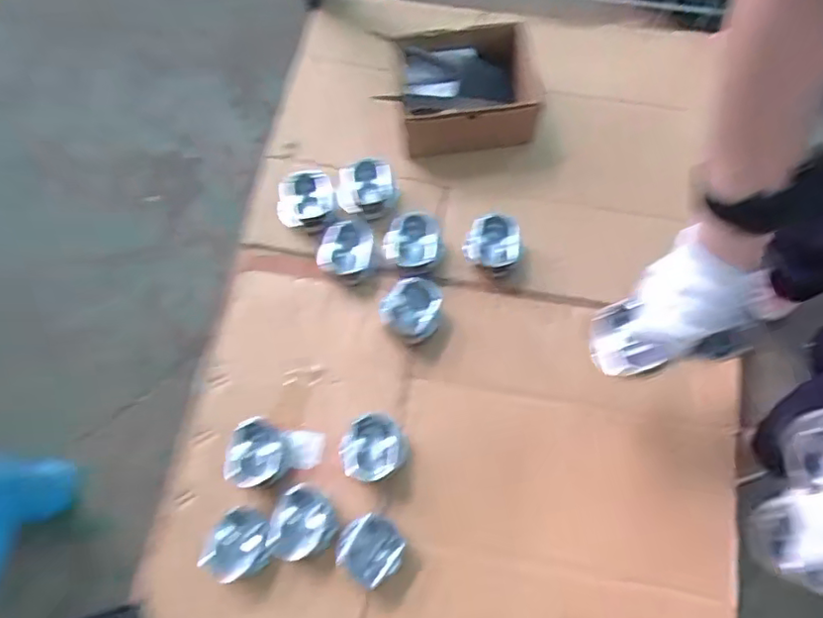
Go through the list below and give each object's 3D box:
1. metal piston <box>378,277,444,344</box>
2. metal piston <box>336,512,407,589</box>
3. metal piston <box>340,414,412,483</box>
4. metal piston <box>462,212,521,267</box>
[{"bbox_3d":[-0.001,0.001,0.805,0.075,0.048,0.084,19,74,8],"label":"metal piston"},{"bbox_3d":[-0.049,0.287,0.724,0.073,0.056,0.071,-1,73,2],"label":"metal piston"},{"bbox_3d":[-0.048,0.173,0.756,0.080,0.054,0.075,-1,73,2],"label":"metal piston"},{"bbox_3d":[0.113,-0.090,0.827,0.077,0.040,0.080,-1,73,2],"label":"metal piston"}]

